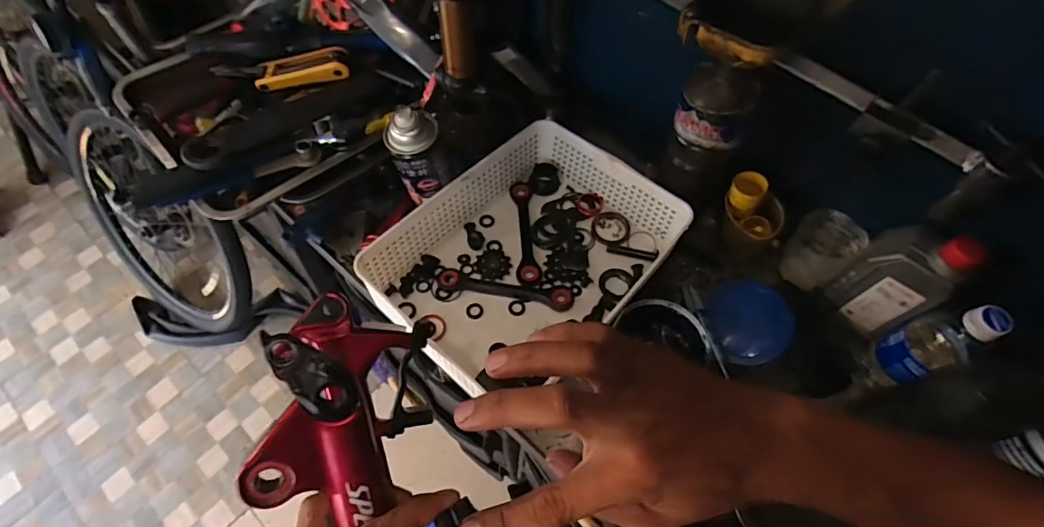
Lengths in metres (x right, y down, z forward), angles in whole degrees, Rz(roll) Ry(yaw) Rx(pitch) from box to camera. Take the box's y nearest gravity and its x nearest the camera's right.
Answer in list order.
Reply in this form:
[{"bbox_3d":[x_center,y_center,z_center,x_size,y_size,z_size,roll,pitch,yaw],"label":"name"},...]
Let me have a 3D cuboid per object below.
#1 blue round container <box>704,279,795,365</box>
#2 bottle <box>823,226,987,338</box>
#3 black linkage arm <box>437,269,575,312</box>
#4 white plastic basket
[{"bbox_3d":[0.273,0.073,0.625,0.091,0.058,0.098,-45,74,0],"label":"blue round container"},{"bbox_3d":[0.404,0.017,0.550,0.049,0.148,0.079,-37,67,-19],"label":"bottle"},{"bbox_3d":[-0.020,0.032,0.615,0.164,0.010,0.031,9,60,3],"label":"black linkage arm"},{"bbox_3d":[0.004,-0.014,0.614,0.231,0.077,0.319,40,66,19],"label":"white plastic basket"}]

